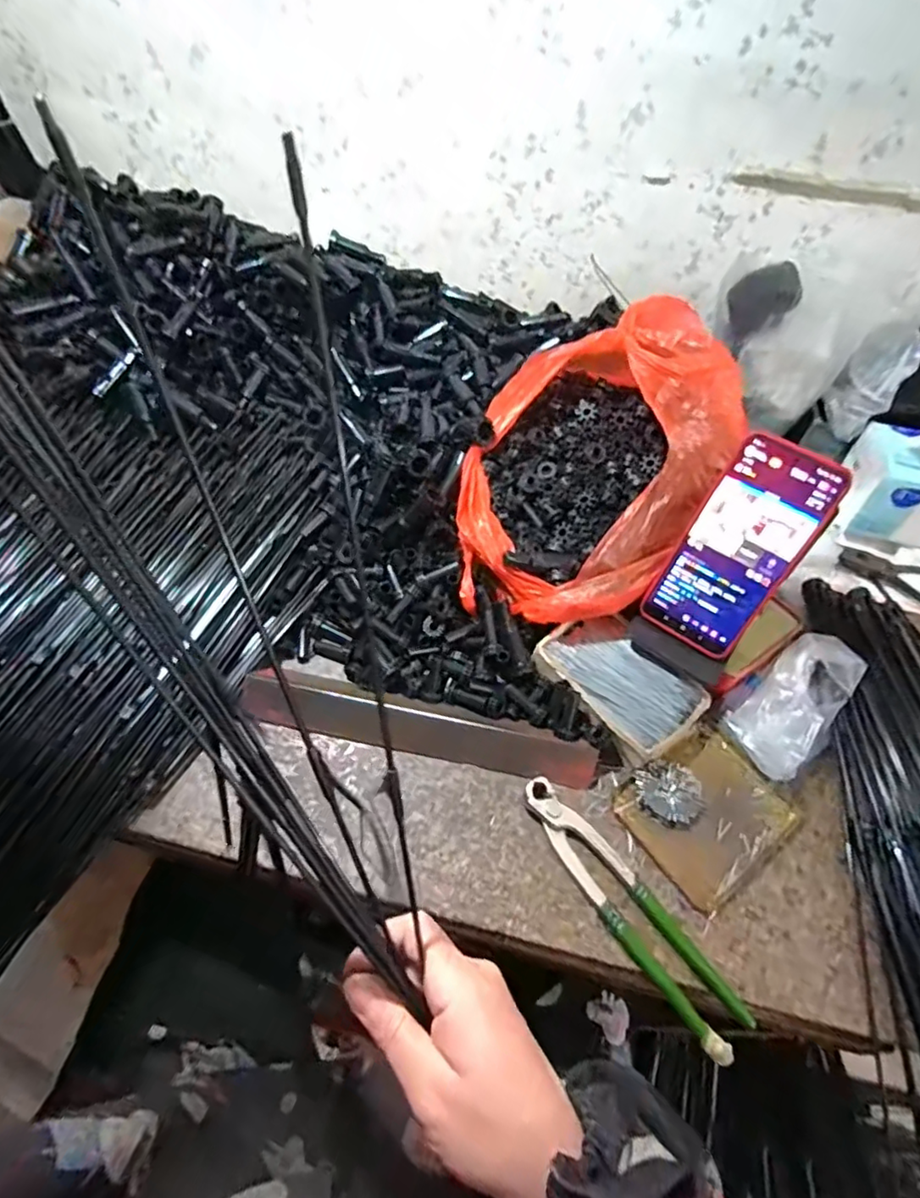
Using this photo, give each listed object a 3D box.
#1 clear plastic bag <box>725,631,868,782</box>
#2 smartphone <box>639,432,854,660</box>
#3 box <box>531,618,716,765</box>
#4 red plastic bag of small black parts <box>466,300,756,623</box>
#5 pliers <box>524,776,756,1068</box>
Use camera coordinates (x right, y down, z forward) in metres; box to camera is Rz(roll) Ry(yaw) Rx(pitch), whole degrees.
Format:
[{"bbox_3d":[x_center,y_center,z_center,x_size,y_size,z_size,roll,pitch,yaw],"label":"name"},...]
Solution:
[{"bbox_3d":[0.278,0.086,0.484,0.066,0.052,0.130,39,75,24],"label":"clear plastic bag"},{"bbox_3d":[0.209,-0.035,0.438,0.078,0.163,0.006,35,29,18],"label":"smartphone"},{"bbox_3d":[0.133,0.070,0.488,0.087,0.027,0.126,-32,60,-25],"label":"box"},{"bbox_3d":[0.116,-0.117,0.512,0.197,0.179,0.253,20,53,12],"label":"red plastic bag of small black parts"},{"bbox_3d":[0.118,0.212,0.408,0.043,0.023,0.198,-30,60,-24],"label":"pliers"}]

